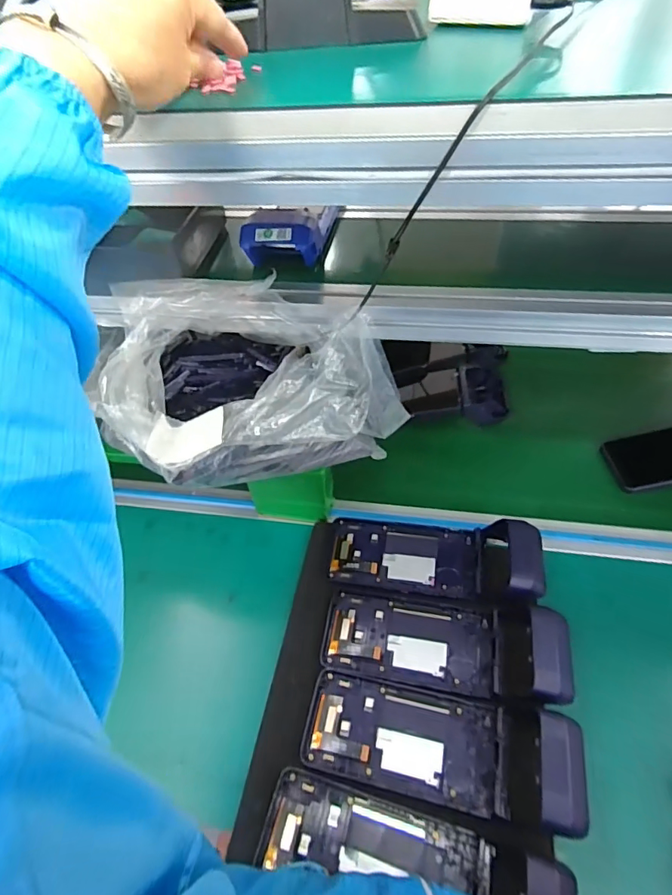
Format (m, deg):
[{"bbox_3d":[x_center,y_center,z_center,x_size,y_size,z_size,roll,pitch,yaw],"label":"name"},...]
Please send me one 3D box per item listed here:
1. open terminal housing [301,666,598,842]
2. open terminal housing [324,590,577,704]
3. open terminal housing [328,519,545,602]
[{"bbox_3d":[0.083,0.244,0.402,0.220,0.050,0.087,9,51,11],"label":"open terminal housing"},{"bbox_3d":[0.101,0.188,0.462,0.222,0.043,0.084,0,49,19],"label":"open terminal housing"},{"bbox_3d":[0.099,0.112,0.510,0.218,0.050,0.091,9,51,11],"label":"open terminal housing"}]

